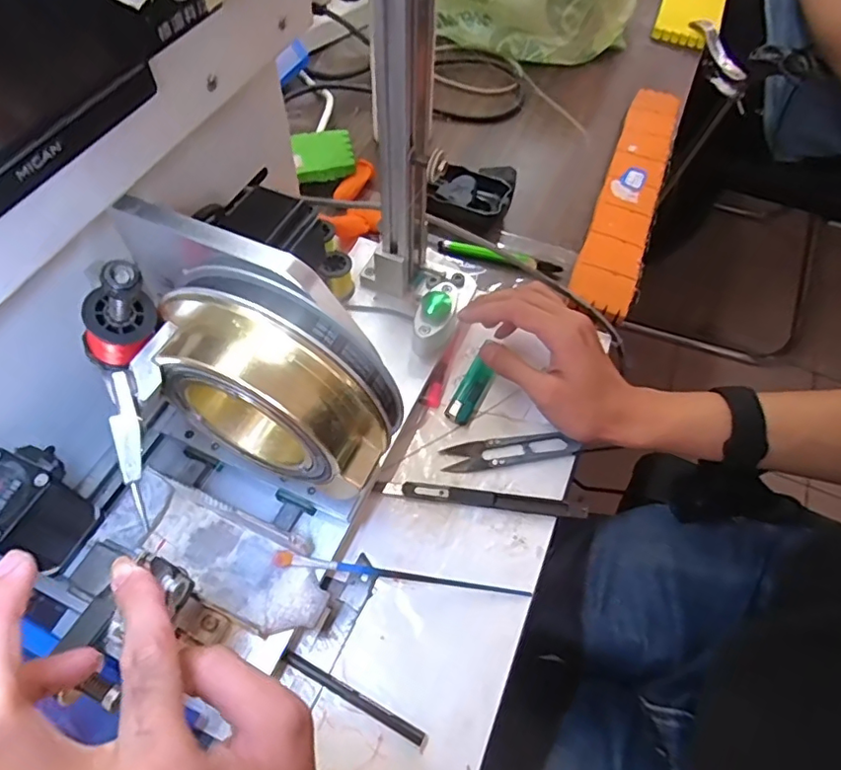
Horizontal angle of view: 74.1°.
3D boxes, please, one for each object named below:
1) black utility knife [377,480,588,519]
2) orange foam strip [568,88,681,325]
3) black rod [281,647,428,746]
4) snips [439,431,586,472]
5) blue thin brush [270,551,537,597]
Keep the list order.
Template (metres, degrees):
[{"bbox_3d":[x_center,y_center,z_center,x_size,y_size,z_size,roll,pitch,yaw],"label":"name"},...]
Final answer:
[{"bbox_3d":[0.042,0.080,0.393,0.146,0.005,0.012,7,58,2],"label":"black utility knife"},{"bbox_3d":[0.213,-0.197,0.562,0.056,0.013,0.338,20,60,10],"label":"orange foam strip"},{"bbox_3d":[-0.040,0.182,0.326,0.093,0.004,0.007,25,61,13],"label":"black rod"},{"bbox_3d":[0.066,0.047,0.412,0.099,0.006,0.024,-8,59,-7],"label":"snips"},{"bbox_3d":[-0.010,0.122,0.354,0.162,0.008,0.007,11,58,-8],"label":"blue thin brush"}]

